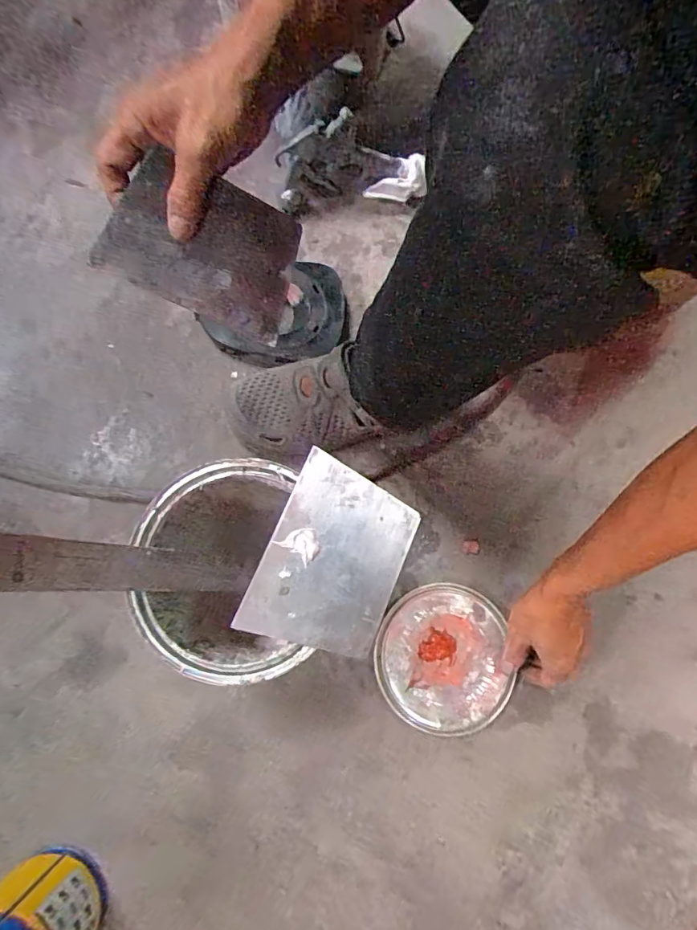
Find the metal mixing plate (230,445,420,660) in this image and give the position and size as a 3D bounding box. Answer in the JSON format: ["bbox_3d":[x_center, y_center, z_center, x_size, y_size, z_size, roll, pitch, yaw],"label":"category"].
[{"bbox_3d":[-0.011,0.071,0.366,0.100,0.005,0.137,23,77,2],"label":"metal mixing plate"}]

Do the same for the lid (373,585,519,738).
[{"bbox_3d":[0.104,0.213,0.536,0.142,0.010,0.153,0,76,-1],"label":"lid"}]

